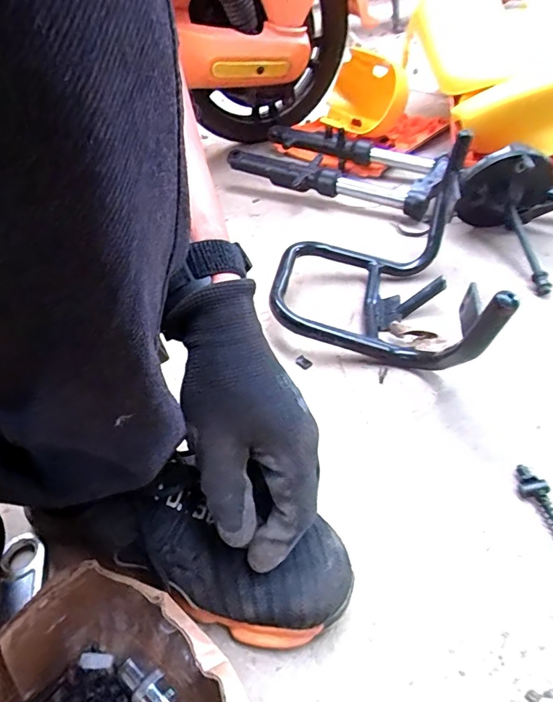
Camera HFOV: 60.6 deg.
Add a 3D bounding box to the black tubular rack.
[{"bbox_3d":[0.107,-0.100,0.532,0.202,0.146,0.343,4,43,10],"label":"black tubular rack"}]

